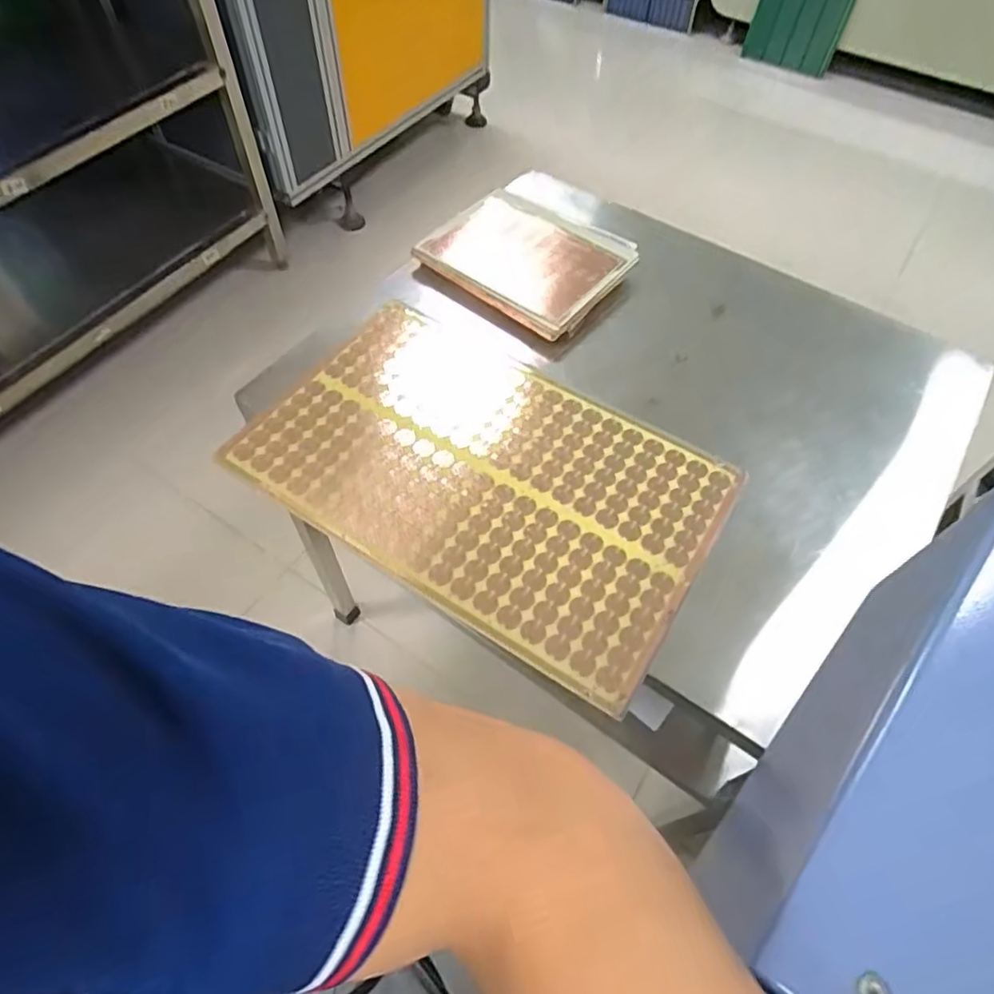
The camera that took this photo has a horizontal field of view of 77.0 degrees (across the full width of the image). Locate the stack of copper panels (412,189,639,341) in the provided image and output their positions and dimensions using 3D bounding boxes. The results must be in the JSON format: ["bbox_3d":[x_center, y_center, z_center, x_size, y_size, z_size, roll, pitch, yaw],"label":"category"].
[{"bbox_3d":[0.038,-0.320,0.824,0.236,0.026,0.207,34,62,19],"label":"stack of copper panels"}]

